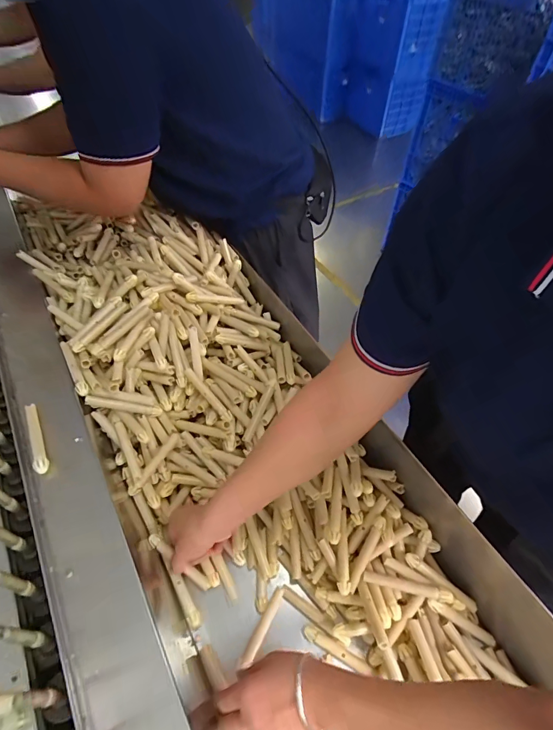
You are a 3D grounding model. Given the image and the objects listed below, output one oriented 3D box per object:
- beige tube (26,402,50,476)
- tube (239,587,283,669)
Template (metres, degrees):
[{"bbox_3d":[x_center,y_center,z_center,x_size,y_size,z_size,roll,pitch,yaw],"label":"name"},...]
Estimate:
[{"bbox_3d":[-0.328,0.102,0.529,0.017,0.021,0.110,-25,56,-17],"label":"beige tube"},{"bbox_3d":[-0.018,0.353,0.519,0.015,0.017,0.099,25,52,19],"label":"tube"}]

